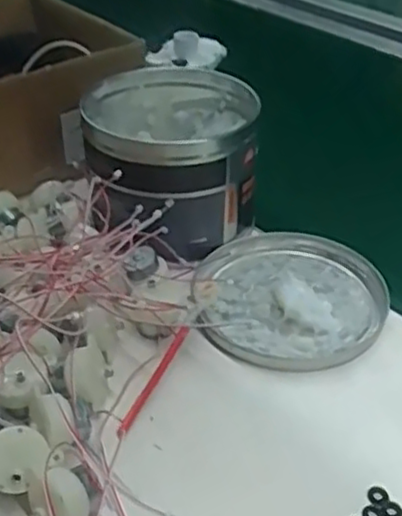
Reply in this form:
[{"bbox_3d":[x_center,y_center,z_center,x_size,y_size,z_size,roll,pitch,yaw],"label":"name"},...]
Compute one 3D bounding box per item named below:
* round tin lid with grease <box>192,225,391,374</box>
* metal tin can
[{"bbox_3d":[0.062,0.022,0.486,0.127,0.014,0.133,-5,37,-6],"label":"round tin lid with grease"},{"bbox_3d":[-0.021,-0.068,0.536,0.121,0.102,0.144,-3,37,-4],"label":"metal tin can"}]

